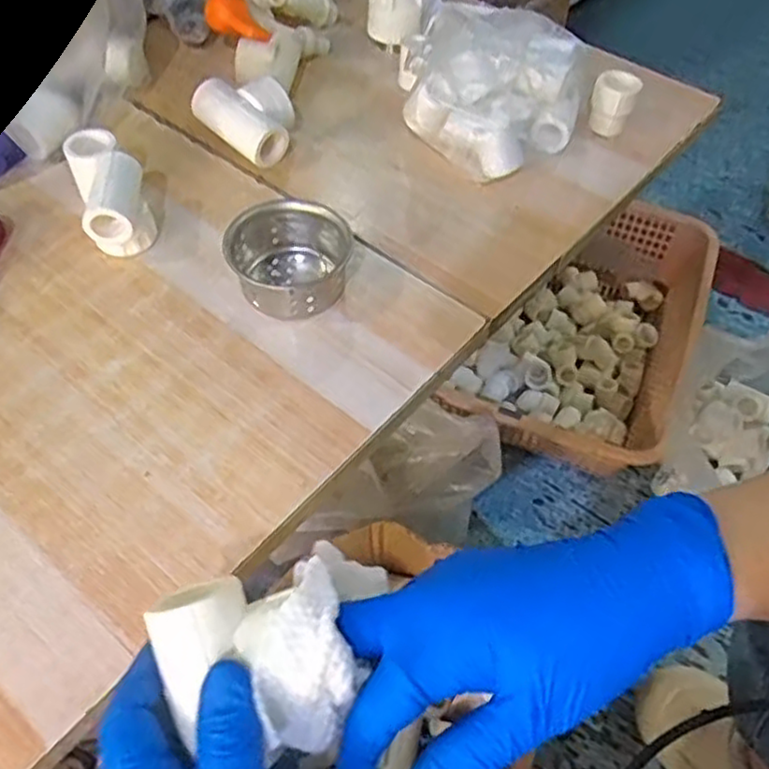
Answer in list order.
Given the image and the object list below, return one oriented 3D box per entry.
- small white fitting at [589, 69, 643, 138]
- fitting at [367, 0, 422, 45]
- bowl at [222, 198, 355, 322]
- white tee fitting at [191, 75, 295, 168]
[{"bbox_3d":[0.182,-0.224,0.567,0.033,0.035,0.033,16,55,11],"label":"small white fitting"},{"bbox_3d":[0.009,-0.318,0.604,0.048,0.047,0.053,5,54,3],"label":"fitting"},{"bbox_3d":[-0.059,-0.081,0.443,0.069,0.043,0.067,0,54,0],"label":"bowl"},{"bbox_3d":[-0.099,-0.196,0.523,0.074,0.040,0.049,32,60,20],"label":"white tee fitting"}]

